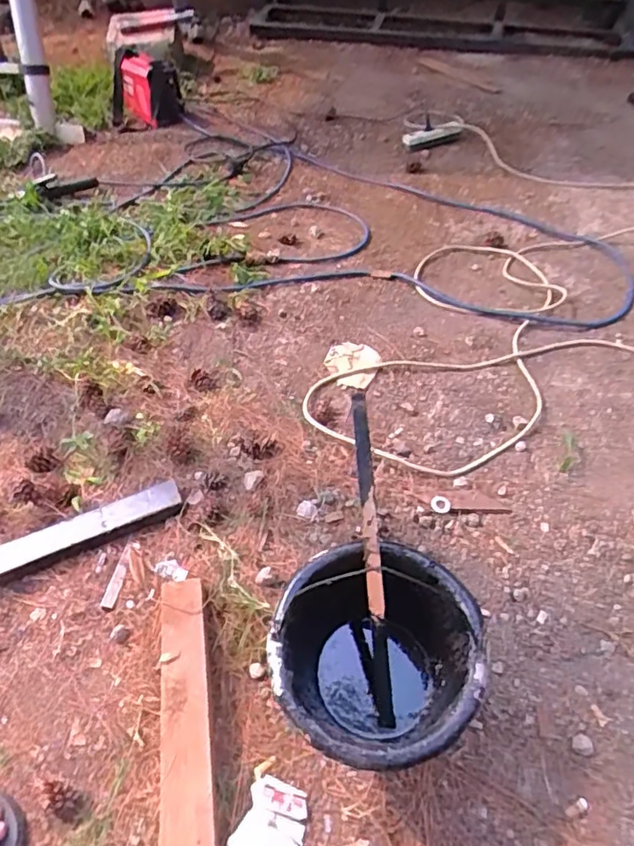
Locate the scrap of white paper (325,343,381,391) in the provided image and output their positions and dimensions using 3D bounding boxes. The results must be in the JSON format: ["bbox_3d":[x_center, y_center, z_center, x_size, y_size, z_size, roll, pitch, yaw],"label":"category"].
[{"bbox_3d":[0.072,-0.125,1.224,0.114,0.011,0.133,14,50,11],"label":"scrap of white paper"}]

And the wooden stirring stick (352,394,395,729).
[{"bbox_3d":[0.073,0.179,0.749,0.021,0.022,0.425,-5,89,-5],"label":"wooden stirring stick"}]

